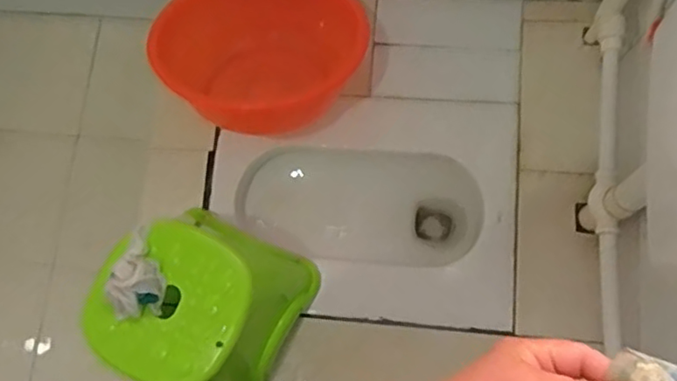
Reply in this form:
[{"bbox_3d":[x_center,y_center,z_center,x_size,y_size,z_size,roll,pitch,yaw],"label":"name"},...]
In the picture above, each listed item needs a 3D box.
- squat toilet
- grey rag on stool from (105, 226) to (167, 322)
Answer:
[{"bbox_3d":[0.048,0.037,1.224,0.567,0.204,0.430,5,77,2],"label":"squat toilet"},{"bbox_3d":[-0.285,0.114,0.846,0.079,0.037,0.122,-9,77,-1],"label":"grey rag on stool"}]

